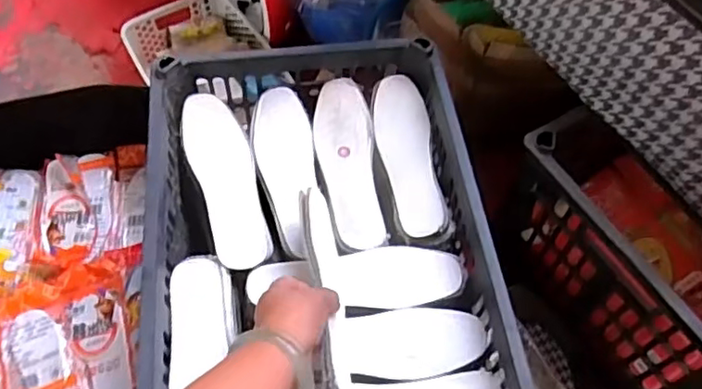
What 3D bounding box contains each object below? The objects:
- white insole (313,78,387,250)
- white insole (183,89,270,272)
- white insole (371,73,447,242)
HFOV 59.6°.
[{"bbox_3d":[-0.005,-0.041,0.735,0.069,0.019,0.228,-4,59,-4],"label":"white insole"},{"bbox_3d":[-0.144,-0.020,0.712,0.071,0.014,0.233,-12,62,-19],"label":"white insole"},{"bbox_3d":[0.067,-0.052,0.740,0.063,0.018,0.222,-4,59,-4],"label":"white insole"}]

